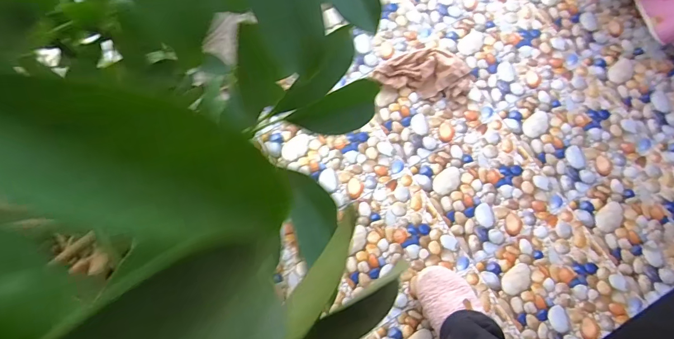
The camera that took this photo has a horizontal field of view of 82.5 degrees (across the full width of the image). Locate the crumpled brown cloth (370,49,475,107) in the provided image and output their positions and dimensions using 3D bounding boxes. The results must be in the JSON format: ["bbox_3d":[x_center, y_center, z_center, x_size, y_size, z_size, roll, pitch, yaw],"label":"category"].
[{"bbox_3d":[0.248,-0.282,1.075,0.272,0.057,0.149,18,78,6],"label":"crumpled brown cloth"}]

